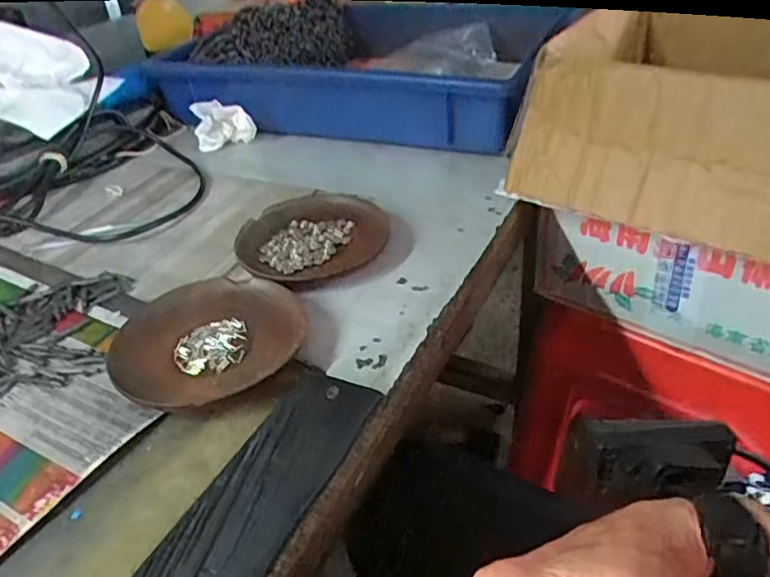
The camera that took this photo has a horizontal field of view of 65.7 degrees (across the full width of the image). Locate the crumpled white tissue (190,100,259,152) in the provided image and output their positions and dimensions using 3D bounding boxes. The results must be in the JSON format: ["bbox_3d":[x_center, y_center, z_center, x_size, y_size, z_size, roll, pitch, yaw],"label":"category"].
[{"bbox_3d":[-0.170,-0.172,0.630,0.060,0.041,0.056,-16,38,-12],"label":"crumpled white tissue"}]

